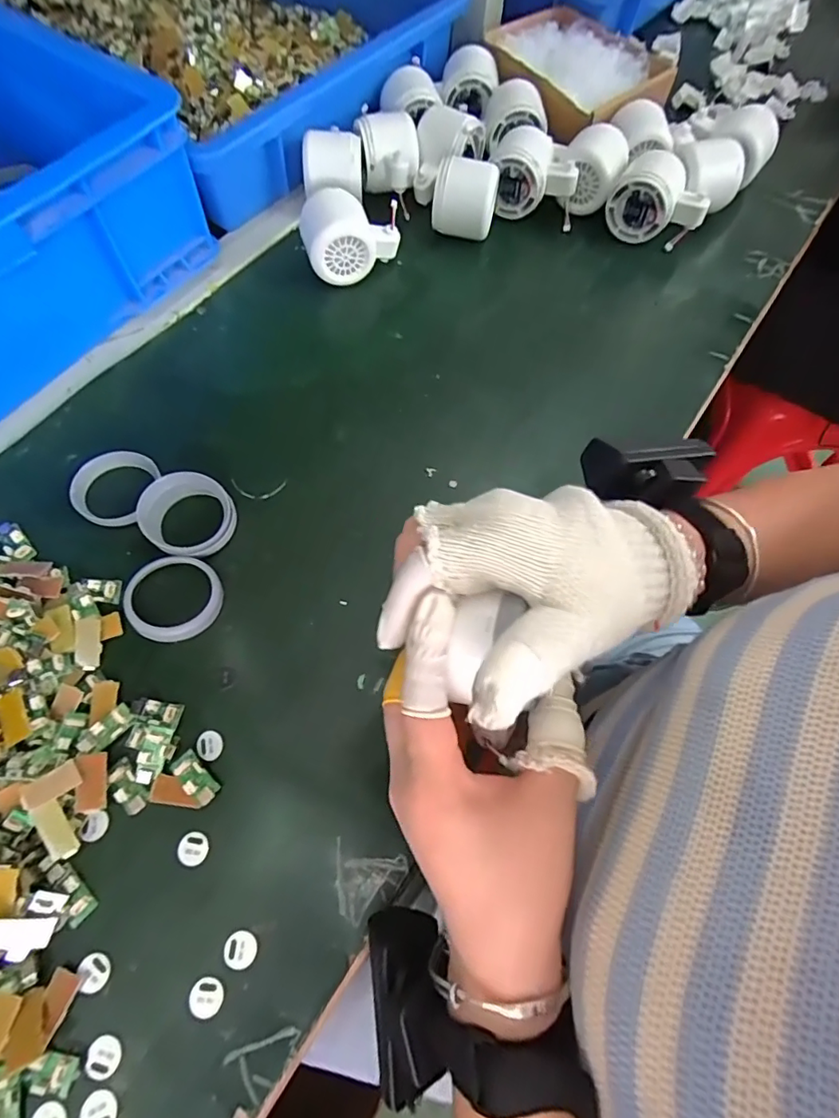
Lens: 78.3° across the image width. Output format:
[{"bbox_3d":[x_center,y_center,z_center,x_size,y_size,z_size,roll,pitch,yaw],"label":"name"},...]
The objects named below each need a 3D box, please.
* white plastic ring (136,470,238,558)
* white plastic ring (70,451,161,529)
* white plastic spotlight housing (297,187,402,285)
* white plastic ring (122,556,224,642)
[{"bbox_3d":[-0.162,-0.032,0.361,0.058,0.026,0.058,0,67,0],"label":"white plastic ring"},{"bbox_3d":[-0.220,-0.052,0.371,0.053,0.013,0.058,0,67,0],"label":"white plastic ring"},{"bbox_3d":[-0.060,-0.281,0.452,0.082,0.054,0.055,-6,67,-3],"label":"white plastic spotlight housing"},{"bbox_3d":[-0.161,0.025,0.339,0.059,0.010,0.058,0,67,0],"label":"white plastic ring"}]

